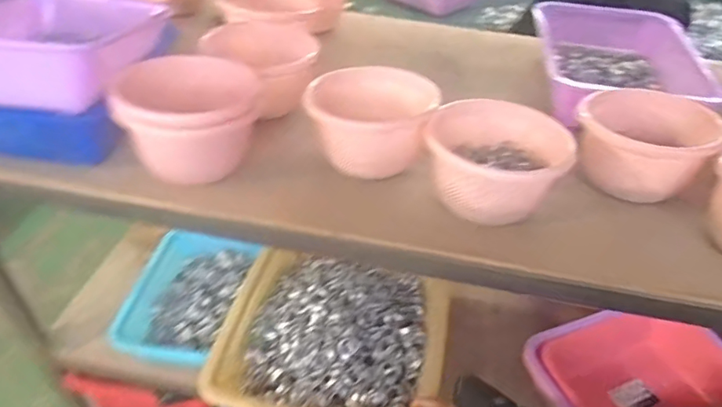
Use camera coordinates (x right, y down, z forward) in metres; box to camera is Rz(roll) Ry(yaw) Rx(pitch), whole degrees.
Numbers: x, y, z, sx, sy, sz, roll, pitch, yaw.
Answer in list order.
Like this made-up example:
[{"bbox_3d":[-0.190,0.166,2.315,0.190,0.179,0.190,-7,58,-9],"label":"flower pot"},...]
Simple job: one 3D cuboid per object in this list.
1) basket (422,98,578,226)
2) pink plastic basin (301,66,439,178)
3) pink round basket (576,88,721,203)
[{"bbox_3d":[0.135,-0.052,0.559,0.151,0.073,0.147,2,42,-2],"label":"basket"},{"bbox_3d":[0.015,-0.100,0.609,0.137,0.082,0.137,8,42,4],"label":"pink plastic basin"},{"bbox_3d":[0.320,-0.067,0.598,0.136,0.084,0.136,2,42,-2],"label":"pink round basket"}]

